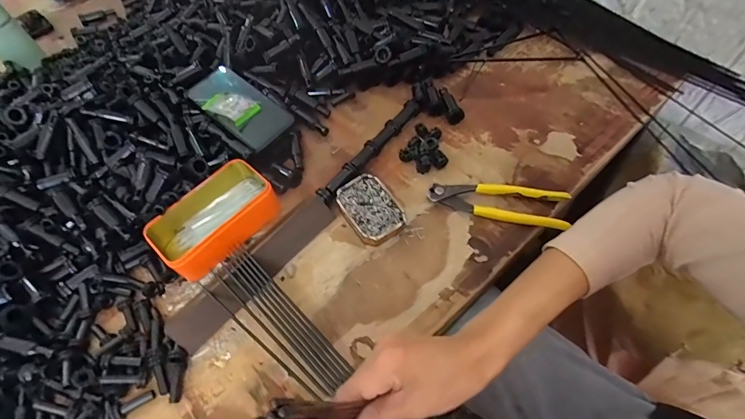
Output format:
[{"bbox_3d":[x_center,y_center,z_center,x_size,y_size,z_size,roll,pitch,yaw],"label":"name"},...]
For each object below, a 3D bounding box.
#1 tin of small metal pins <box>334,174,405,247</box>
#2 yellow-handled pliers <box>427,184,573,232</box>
[{"bbox_3d":[-0.002,0.000,0.465,0.062,0.021,0.091,-29,60,-13],"label":"tin of small metal pins"},{"bbox_3d":[0.150,-0.013,0.459,0.158,0.023,0.047,12,59,12],"label":"yellow-handled pliers"}]

